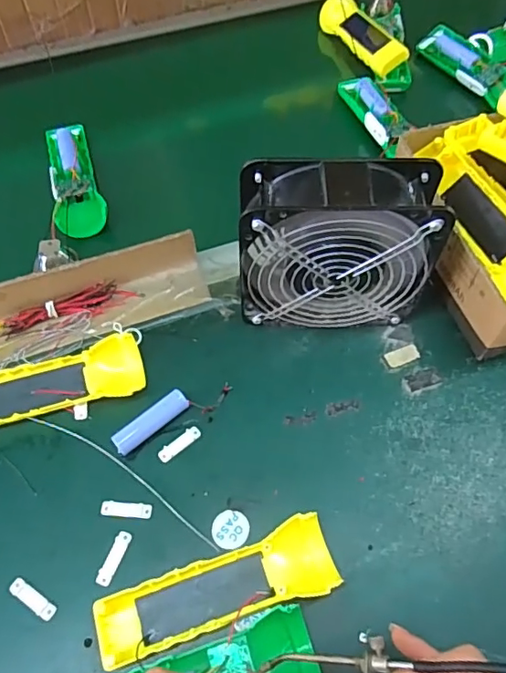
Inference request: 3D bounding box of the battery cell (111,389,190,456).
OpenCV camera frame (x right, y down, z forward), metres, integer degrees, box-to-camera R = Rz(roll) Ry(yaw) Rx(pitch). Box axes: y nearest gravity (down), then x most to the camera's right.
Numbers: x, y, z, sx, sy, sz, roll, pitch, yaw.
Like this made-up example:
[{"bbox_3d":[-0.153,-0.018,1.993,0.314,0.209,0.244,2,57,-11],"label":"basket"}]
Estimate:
[{"bbox_3d":[-0.082,0.069,0.426,0.066,0.015,0.017,-36,67,-19],"label":"battery cell"}]

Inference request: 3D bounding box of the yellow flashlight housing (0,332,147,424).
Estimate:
[{"bbox_3d":[-0.174,0.041,0.437,0.163,0.026,0.049,-12,61,-7],"label":"yellow flashlight housing"}]

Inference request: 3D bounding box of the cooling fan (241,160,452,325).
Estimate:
[{"bbox_3d":[0.065,-0.068,0.428,0.147,0.147,0.061,0,61,-1],"label":"cooling fan"}]

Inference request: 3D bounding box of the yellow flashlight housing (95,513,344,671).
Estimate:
[{"bbox_3d":[-0.023,0.173,0.362,0.162,0.025,0.046,-16,62,-9],"label":"yellow flashlight housing"}]

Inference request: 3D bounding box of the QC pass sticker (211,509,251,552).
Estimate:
[{"bbox_3d":[-0.017,0.143,0.392,0.027,0.004,0.027,15,61,8],"label":"QC pass sticker"}]

